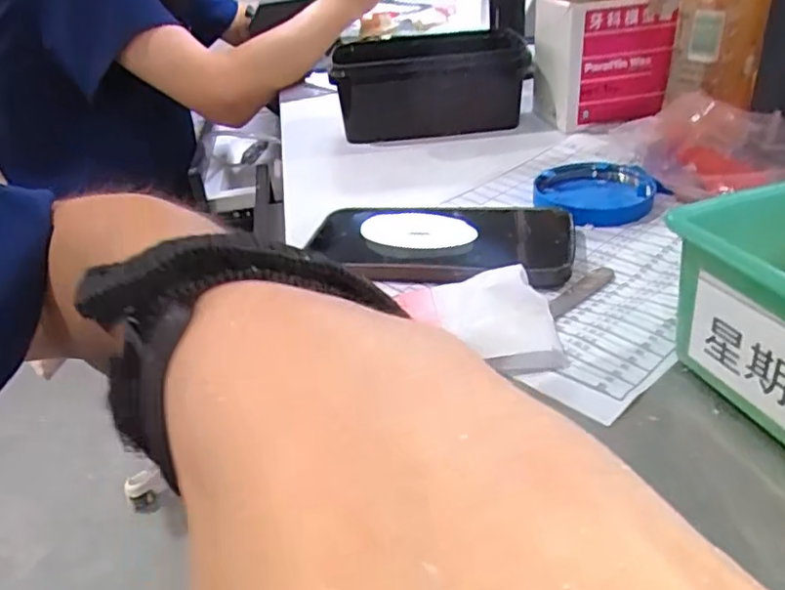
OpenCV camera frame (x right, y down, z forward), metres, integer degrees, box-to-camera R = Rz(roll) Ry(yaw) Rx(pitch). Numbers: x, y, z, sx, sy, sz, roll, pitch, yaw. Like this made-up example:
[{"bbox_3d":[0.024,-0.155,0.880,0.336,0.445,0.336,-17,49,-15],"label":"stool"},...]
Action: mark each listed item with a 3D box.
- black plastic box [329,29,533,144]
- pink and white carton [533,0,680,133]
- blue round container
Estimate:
[{"bbox_3d":[0.035,-0.219,0.619,0.178,0.080,0.136,-4,32,2],"label":"black plastic box"},{"bbox_3d":[0.188,-0.224,0.559,0.107,0.125,0.098,-8,32,-4],"label":"pink and white carton"},{"bbox_3d":[0.139,-0.072,0.426,0.077,0.016,0.076,-4,32,2],"label":"blue round container"}]

